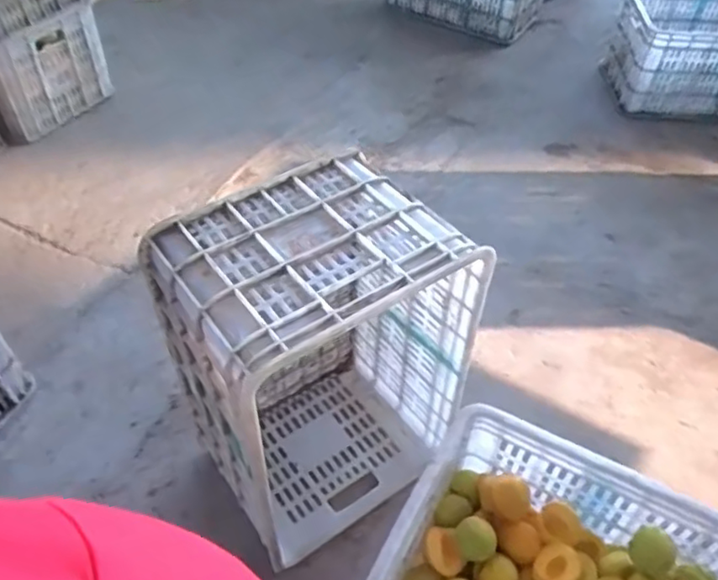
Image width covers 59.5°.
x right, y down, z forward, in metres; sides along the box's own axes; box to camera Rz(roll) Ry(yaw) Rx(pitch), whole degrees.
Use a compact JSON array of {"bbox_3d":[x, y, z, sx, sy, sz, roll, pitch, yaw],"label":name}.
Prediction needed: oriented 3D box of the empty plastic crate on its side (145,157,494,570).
[{"bbox_3d":[-0.061,0.122,0.948,0.339,0.538,0.273,-28,54,-25],"label":"empty plastic crate on its side"}]

